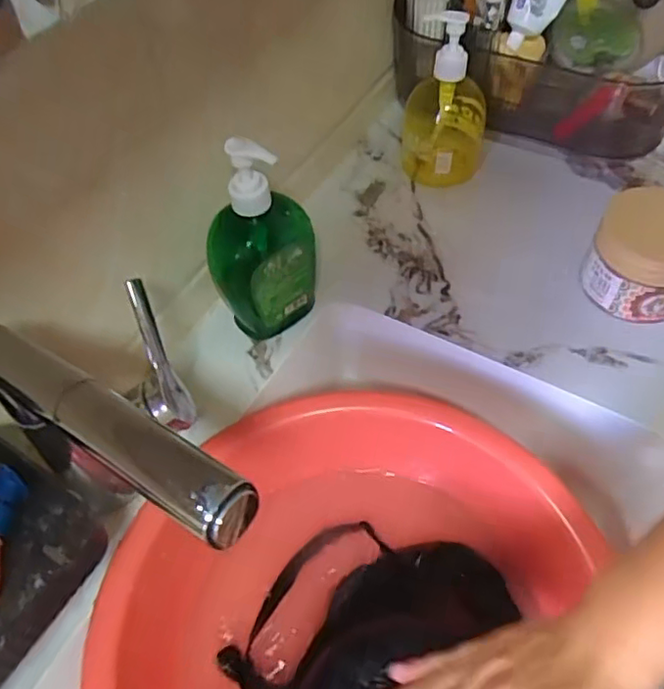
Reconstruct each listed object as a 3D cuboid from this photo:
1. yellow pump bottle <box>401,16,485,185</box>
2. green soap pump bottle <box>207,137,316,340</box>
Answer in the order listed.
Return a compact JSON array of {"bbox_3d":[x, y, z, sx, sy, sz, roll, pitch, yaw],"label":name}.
[{"bbox_3d":[0.118,-0.246,0.606,0.084,0.165,0.079,7,55,8],"label":"yellow pump bottle"},{"bbox_3d":[-0.056,-0.080,0.486,0.090,0.178,0.045,-22,56,-12],"label":"green soap pump bottle"}]

